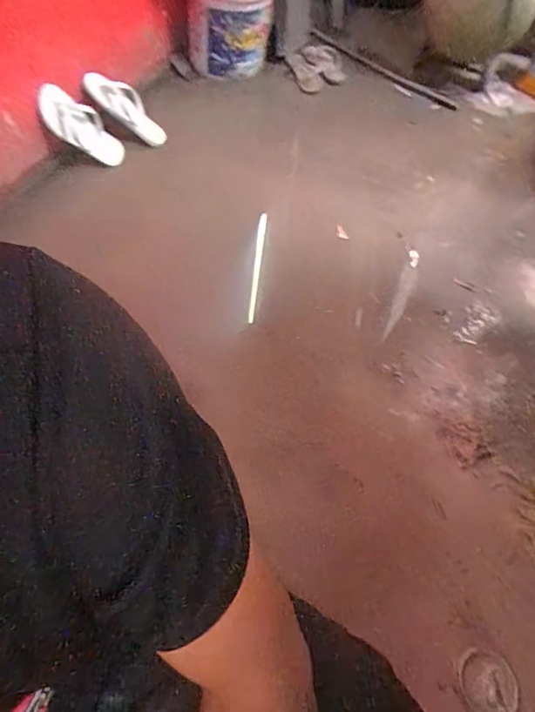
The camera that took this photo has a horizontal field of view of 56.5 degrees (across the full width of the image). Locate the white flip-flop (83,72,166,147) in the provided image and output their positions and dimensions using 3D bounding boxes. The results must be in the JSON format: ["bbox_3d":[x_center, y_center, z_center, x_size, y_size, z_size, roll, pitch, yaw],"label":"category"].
[{"bbox_3d":[-0.363,-0.646,1.298,0.069,0.232,0.083,-35,52,23],"label":"white flip-flop"}]

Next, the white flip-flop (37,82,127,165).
[{"bbox_3d":[-0.456,-0.559,1.236,0.100,0.251,0.040,-49,63,6],"label":"white flip-flop"}]

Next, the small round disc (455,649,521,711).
[{"bbox_3d":[0.349,0.520,0.786,0.087,0.015,0.092,0,54,0],"label":"small round disc"}]

